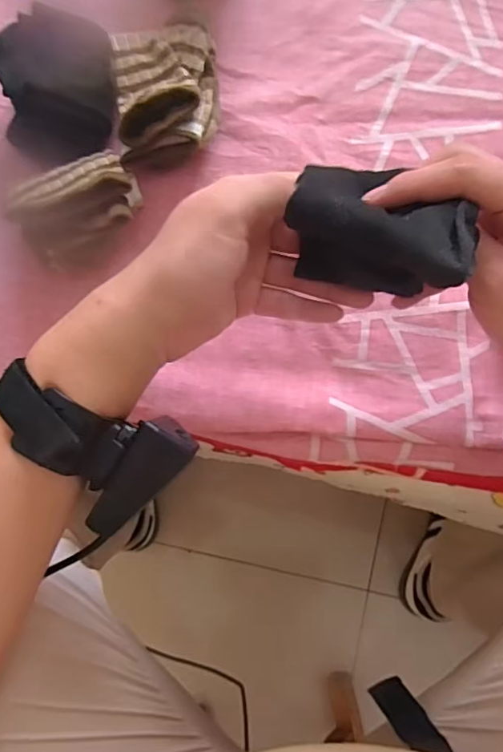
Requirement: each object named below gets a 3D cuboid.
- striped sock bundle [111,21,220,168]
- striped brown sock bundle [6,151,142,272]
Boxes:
[{"bbox_3d":[-0.064,-0.213,0.397,0.077,0.052,0.116,-6,84,3],"label":"striped sock bundle"},{"bbox_3d":[-0.127,-0.117,0.382,0.091,0.060,0.073,-16,83,2],"label":"striped brown sock bundle"}]

